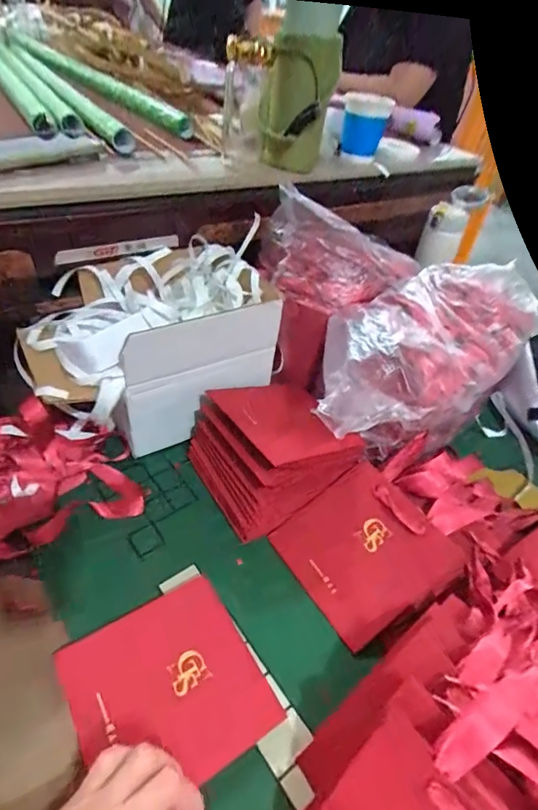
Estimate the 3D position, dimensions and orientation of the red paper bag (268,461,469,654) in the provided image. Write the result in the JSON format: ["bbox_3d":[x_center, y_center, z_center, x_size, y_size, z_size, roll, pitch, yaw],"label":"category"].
[{"bbox_3d":[0.096,0.147,0.460,0.140,0.018,0.137,-36,59,-8],"label":"red paper bag"}]

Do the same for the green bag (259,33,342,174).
[{"bbox_3d":[0.036,-0.394,0.596,0.090,0.147,0.062,4,42,-4],"label":"green bag"}]

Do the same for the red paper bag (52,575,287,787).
[{"bbox_3d":[-0.082,0.228,0.364,0.139,0.017,0.135,-20,48,-27],"label":"red paper bag"}]

